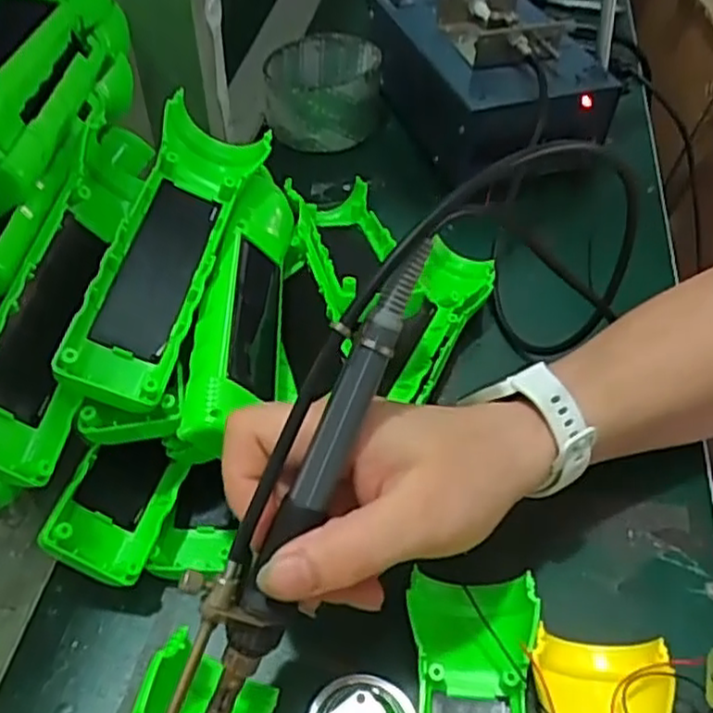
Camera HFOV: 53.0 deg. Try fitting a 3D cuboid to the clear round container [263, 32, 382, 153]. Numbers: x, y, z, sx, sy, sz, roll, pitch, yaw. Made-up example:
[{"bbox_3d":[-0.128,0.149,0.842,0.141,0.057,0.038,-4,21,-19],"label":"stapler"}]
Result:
[{"bbox_3d":[-0.023,-0.198,0.536,0.082,0.053,0.085,1,49,-1],"label":"clear round container"}]

